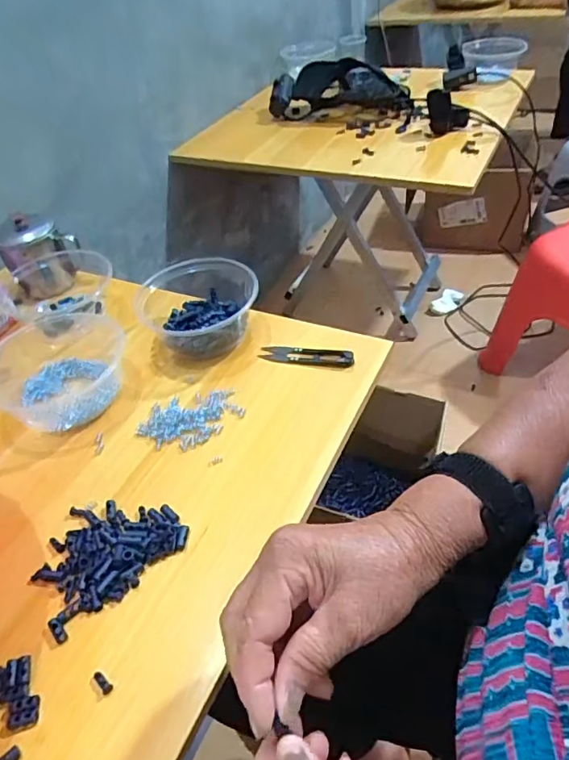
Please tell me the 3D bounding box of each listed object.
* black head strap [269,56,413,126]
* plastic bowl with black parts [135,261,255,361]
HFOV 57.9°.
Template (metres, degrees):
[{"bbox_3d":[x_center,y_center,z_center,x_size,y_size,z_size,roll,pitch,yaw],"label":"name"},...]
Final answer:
[{"bbox_3d":[0.125,-0.602,1.064,0.282,0.077,0.169,18,49,24],"label":"black head strap"},{"bbox_3d":[-0.098,-0.086,0.594,0.130,0.064,0.122,-22,46,-15],"label":"plastic bowl with black parts"}]

